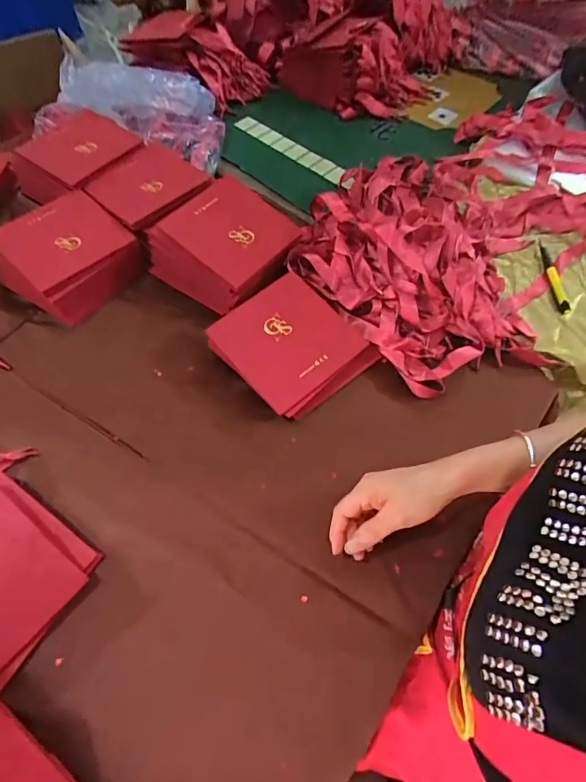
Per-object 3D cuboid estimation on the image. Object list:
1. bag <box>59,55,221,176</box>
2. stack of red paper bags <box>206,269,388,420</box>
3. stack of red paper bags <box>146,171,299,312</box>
[{"bbox_3d":[-0.271,-0.472,0.714,0.324,0.084,0.134,15,62,10],"label":"bag"},{"bbox_3d":[0.001,-0.054,0.520,0.146,0.056,0.151,-41,67,-19],"label":"stack of red paper bags"},{"bbox_3d":[-0.092,-0.203,0.590,0.144,0.070,0.167,36,67,20],"label":"stack of red paper bags"}]

